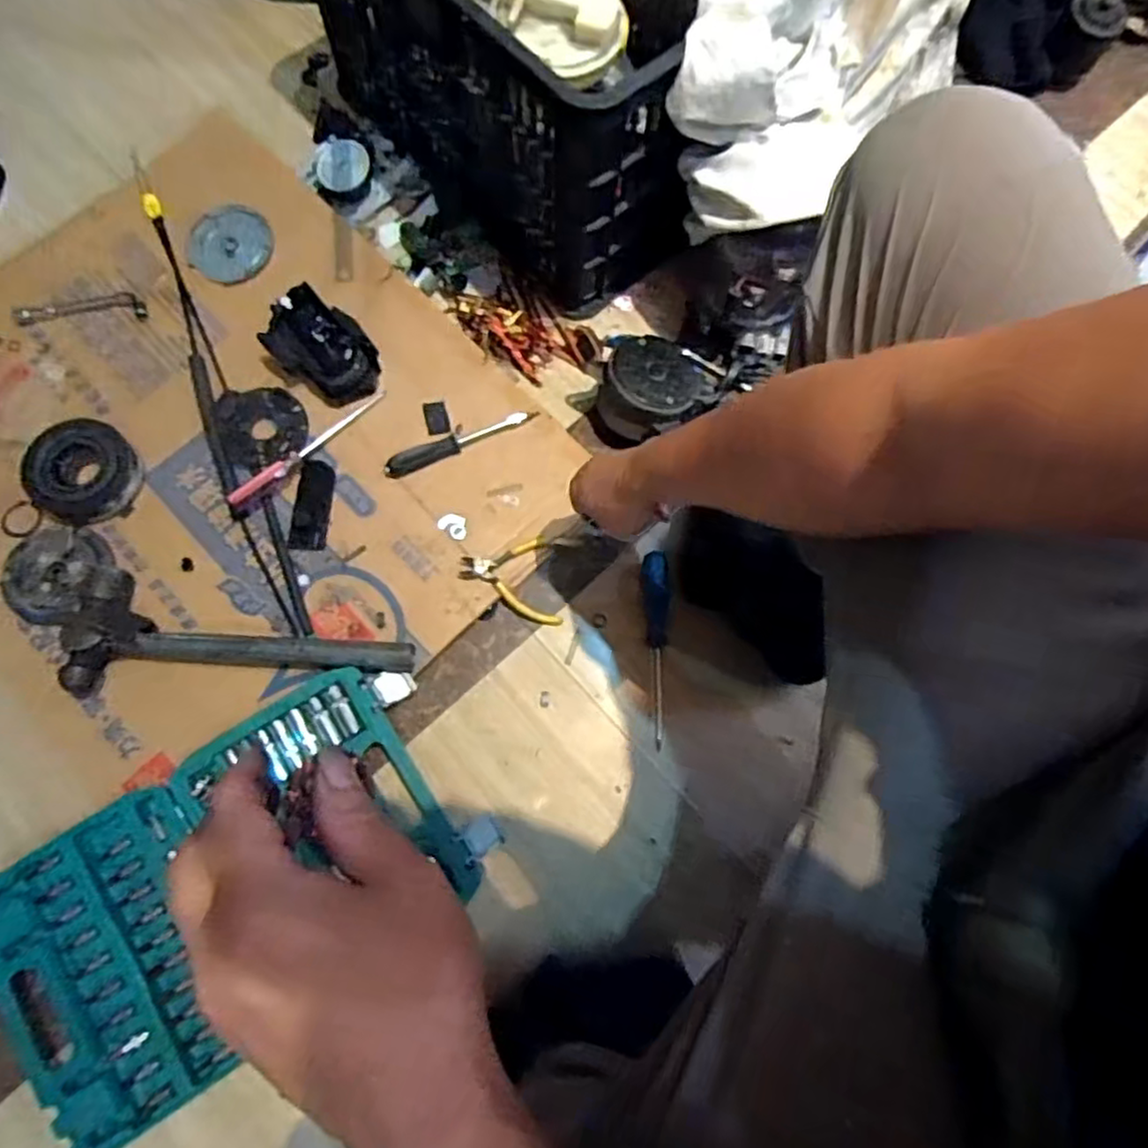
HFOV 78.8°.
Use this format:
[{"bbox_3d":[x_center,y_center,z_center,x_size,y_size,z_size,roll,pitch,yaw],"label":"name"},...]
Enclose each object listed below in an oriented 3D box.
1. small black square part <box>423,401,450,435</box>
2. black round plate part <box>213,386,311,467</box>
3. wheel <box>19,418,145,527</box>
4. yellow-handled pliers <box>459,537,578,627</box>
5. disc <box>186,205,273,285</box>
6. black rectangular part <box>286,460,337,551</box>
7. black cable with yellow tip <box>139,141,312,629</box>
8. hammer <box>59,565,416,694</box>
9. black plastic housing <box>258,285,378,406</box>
[{"bbox_3d":[-0.150,-0.170,0.763,0.025,0.004,0.038,-15,75,-6],"label":"small black square part"},{"bbox_3d":[-0.339,-0.163,0.759,0.089,0.010,0.091,1,76,-2],"label":"black round plate part"},{"bbox_3d":[-0.517,-0.108,0.734,0.113,0.040,0.109,15,74,2],"label":"wheel"},{"bbox_3d":[-0.061,-0.001,0.726,0.110,0.022,0.092,8,74,0],"label":"yellow-handled pliers"},{"bbox_3d":[-0.407,-0.389,0.822,0.099,0.014,0.093,0,74,-2],"label":"disc"},{"bbox_3d":[-0.274,-0.073,0.737,0.037,0.010,0.096,7,74,0],"label":"black rectangular part"},{"bbox_3d":[-0.403,-0.204,0.772,0.042,0.018,0.597,-23,76,-8],"label":"black cable with yellow tip"},{"bbox_3d":[-0.321,0.060,0.688,0.329,0.046,0.117,2,74,-1],"label":"hammer"},{"bbox_3d":[-0.269,-0.244,0.759,0.120,0.064,0.085,35,76,8],"label":"black plastic housing"}]

